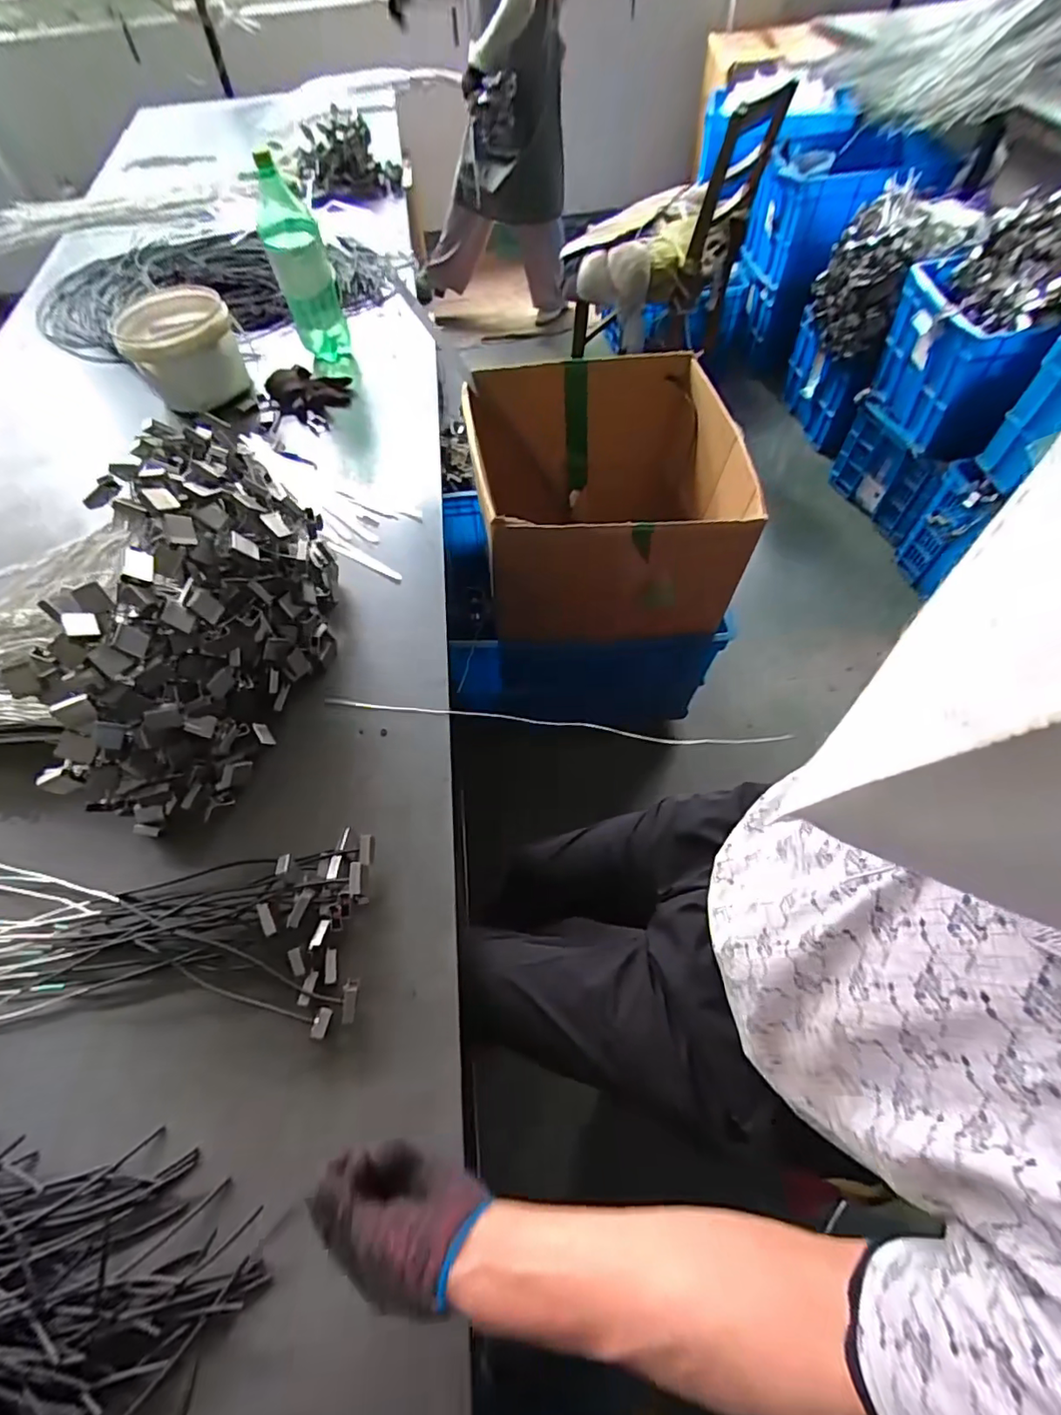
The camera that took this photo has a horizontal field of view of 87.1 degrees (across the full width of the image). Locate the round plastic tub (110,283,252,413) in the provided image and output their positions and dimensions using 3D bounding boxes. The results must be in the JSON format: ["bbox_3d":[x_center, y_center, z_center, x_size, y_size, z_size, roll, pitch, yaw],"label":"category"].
[{"bbox_3d":[-0.681,-0.710,1.107,0.203,0.128,0.214,-1,60,3],"label":"round plastic tub"}]

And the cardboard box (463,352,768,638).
[{"bbox_3d":[0.167,-0.400,1.156,0.529,0.361,0.483,-6,60,0],"label":"cardboard box"}]

